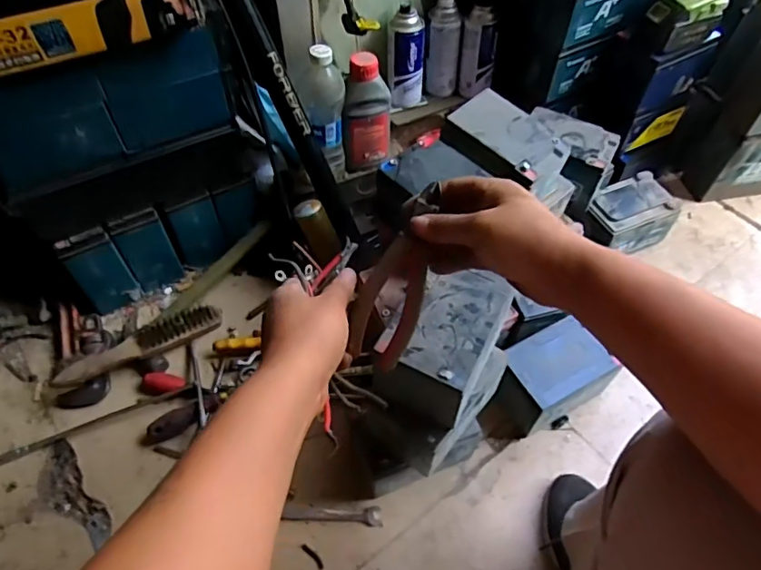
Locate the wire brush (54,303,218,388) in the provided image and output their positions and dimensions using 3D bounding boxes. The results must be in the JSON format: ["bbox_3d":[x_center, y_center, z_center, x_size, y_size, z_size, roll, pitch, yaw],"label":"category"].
[{"bbox_3d":[-0.361,0.090,0.823,0.248,0.046,0.045,-33,62,-23],"label":"wire brush"}]

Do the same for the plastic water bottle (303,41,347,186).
[{"bbox_3d":[-0.087,-0.263,0.835,0.062,0.215,0.074,-7,55,-6],"label":"plastic water bottle"}]

